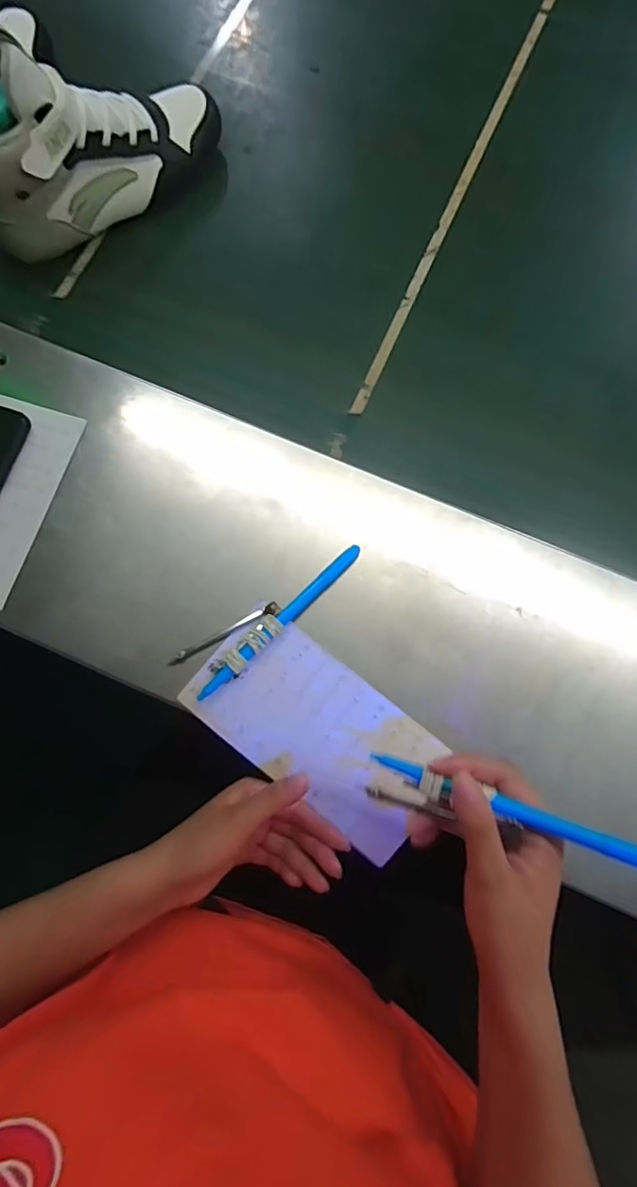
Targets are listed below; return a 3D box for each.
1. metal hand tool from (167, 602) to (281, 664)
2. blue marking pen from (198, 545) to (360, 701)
[{"bbox_3d":[-0.073,0.030,0.407,0.092,0.007,0.011,-25,77,-6],"label":"metal hand tool"},{"bbox_3d":[-0.027,0.021,0.405,0.013,0.014,0.165,44,80,10],"label":"blue marking pen"}]

